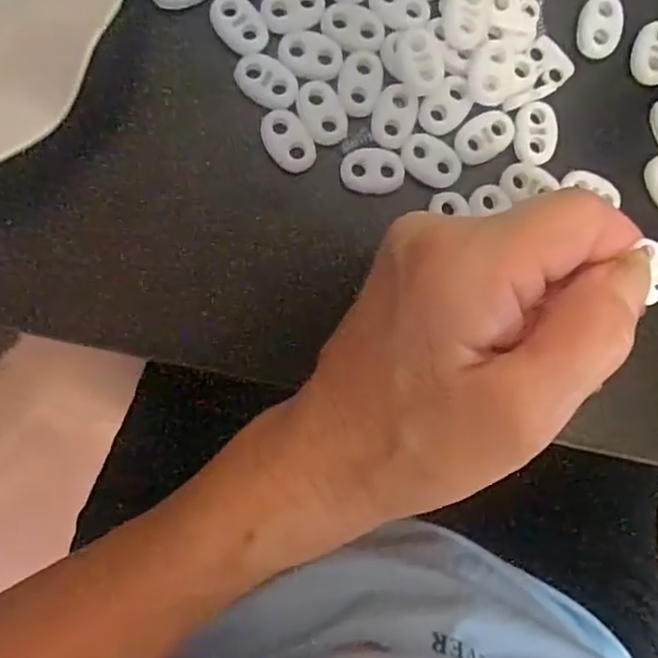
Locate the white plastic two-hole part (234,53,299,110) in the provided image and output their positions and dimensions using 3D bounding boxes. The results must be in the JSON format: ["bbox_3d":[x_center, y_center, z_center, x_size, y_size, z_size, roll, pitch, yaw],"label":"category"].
[{"bbox_3d":[-0.021,-0.086,0.219,0.023,0.004,0.016,37,87,-4],"label":"white plastic two-hole part"}]

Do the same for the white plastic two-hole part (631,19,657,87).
[{"bbox_3d":[0.120,-0.101,0.235,0.014,0.006,0.023,11,89,-5],"label":"white plastic two-hole part"}]

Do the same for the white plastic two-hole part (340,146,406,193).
[{"bbox_3d":[0.016,-0.056,0.225,0.022,0.004,0.015,-2,90,-5],"label":"white plastic two-hole part"}]

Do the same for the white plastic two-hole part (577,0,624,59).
[{"bbox_3d":[0.099,-0.111,0.233,0.015,0.004,0.023,16,89,-4],"label":"white plastic two-hole part"}]

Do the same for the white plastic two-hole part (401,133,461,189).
[{"bbox_3d":[0.037,-0.060,0.225,0.022,0.004,0.015,35,87,-4],"label":"white plastic two-hole part"}]

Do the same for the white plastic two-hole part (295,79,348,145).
[{"bbox_3d":[-0.002,-0.076,0.221,0.014,0.004,0.023,-25,92,-4],"label":"white plastic two-hole part"}]

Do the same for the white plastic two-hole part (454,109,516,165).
[{"bbox_3d":[0.056,-0.069,0.227,0.023,0.004,0.015,-37,93,-4],"label":"white plastic two-hole part"}]

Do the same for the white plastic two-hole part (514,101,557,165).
[{"bbox_3d":[0.074,-0.070,0.228,0.014,0.004,0.022,-5,90,-5],"label":"white plastic two-hole part"}]

